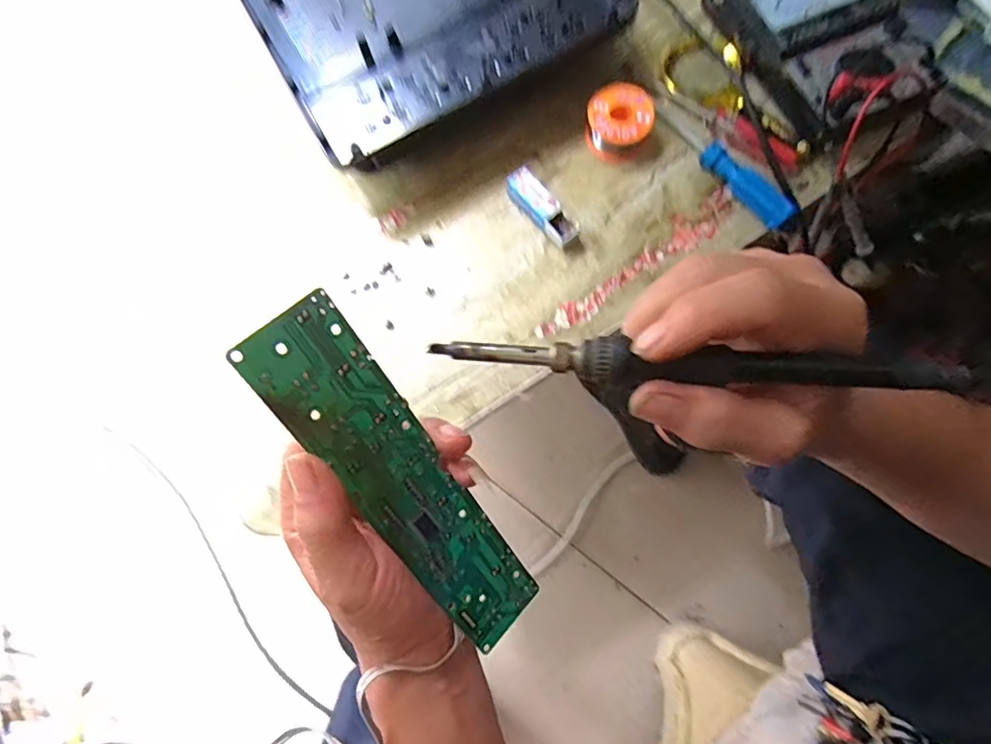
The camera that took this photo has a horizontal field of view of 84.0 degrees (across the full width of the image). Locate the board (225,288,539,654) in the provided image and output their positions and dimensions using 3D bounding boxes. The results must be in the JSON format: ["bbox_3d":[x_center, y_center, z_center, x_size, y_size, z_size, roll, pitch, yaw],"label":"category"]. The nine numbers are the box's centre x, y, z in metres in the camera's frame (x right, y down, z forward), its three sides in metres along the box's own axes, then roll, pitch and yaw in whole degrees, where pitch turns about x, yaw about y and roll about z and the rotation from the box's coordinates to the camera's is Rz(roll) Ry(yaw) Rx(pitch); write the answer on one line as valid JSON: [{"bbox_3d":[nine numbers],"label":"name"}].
[{"bbox_3d":[-0.039,0.057,0.261,0.045,0.004,0.201,-43,118,-24],"label":"board"}]

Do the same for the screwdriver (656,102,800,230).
[{"bbox_3d":[0.192,-0.180,0.462,0.023,0.020,0.148,-38,78,-8],"label":"screwdriver"}]

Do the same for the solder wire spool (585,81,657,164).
[{"bbox_3d":[0.106,-0.214,0.472,0.055,0.032,0.052,0,76,1],"label":"solder wire spool"}]

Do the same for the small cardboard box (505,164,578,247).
[{"bbox_3d":[0.039,-0.137,0.461,0.022,0.020,0.074,-41,78,-9],"label":"small cardboard box"}]

